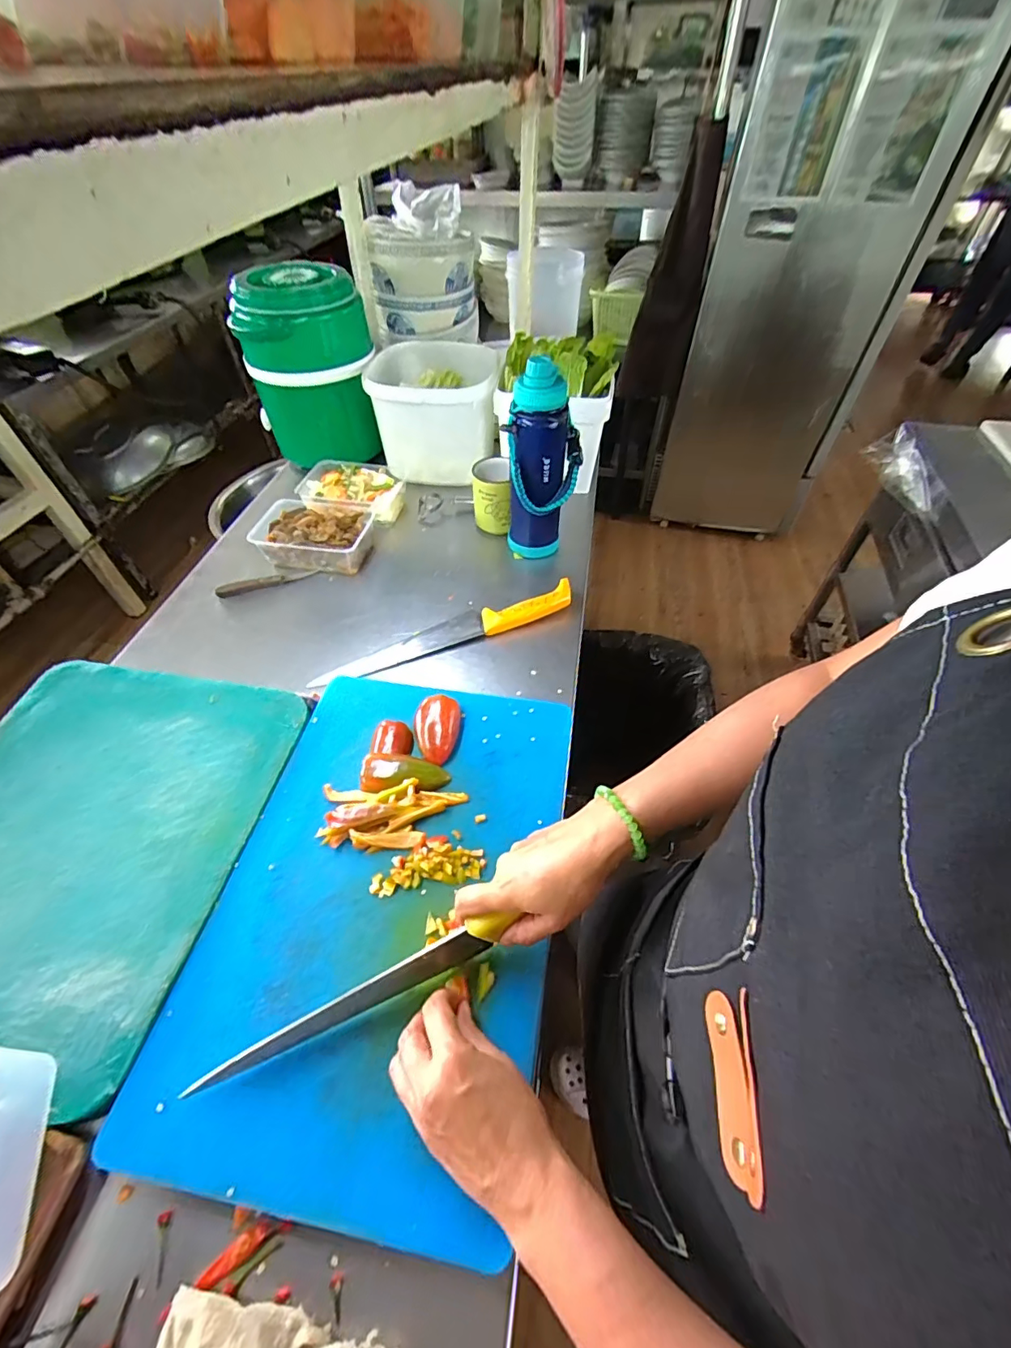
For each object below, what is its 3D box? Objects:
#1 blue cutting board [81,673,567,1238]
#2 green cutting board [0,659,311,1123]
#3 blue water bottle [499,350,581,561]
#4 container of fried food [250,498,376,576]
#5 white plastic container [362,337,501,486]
[{"bbox_3d":[-0.107,0.189,0.475,0.298,0.014,0.431,7,50,7],"label":"blue cutting board"},{"bbox_3d":[-0.427,0.153,0.502,0.337,0.018,0.378,7,50,7],"label":"green cutting board"},{"bbox_3d":[0.052,-0.284,0.713,0.098,0.261,0.075,9,51,9],"label":"blue water bottle"},{"bbox_3d":[-0.297,-0.217,0.799,0.162,0.058,0.126,8,50,8],"label":"container of fried food"},{"bbox_3d":[-0.125,-0.480,0.931,0.221,0.168,0.209,0,50,1],"label":"white plastic container"}]

